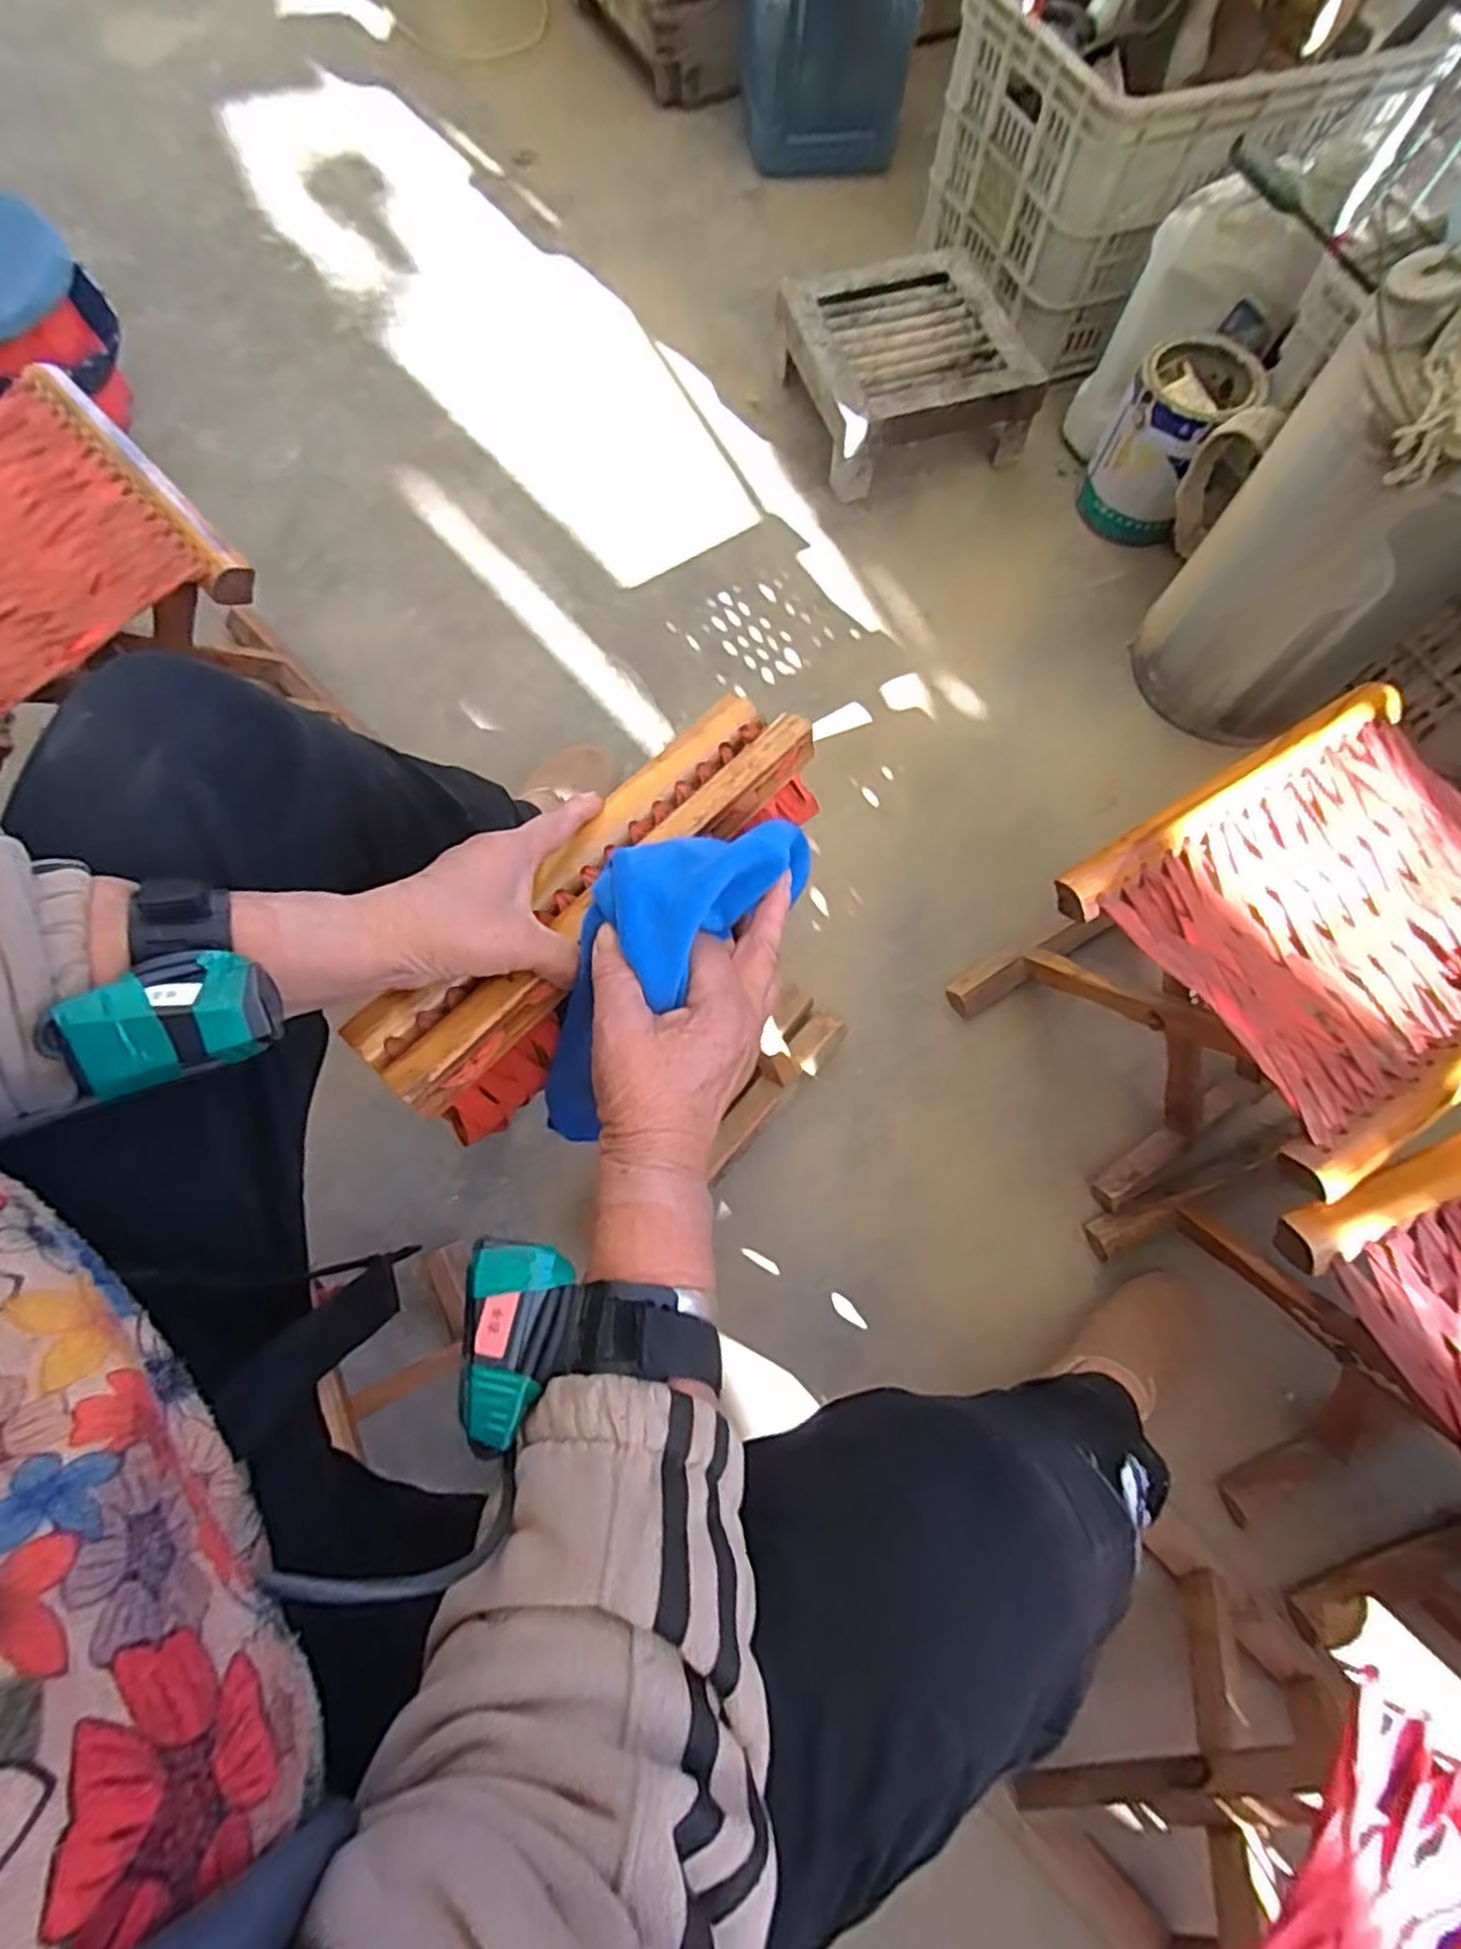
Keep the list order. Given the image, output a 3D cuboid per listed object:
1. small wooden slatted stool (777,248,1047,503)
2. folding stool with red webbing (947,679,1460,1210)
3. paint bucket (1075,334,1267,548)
[{"bbox_3d":[0.224,-0.790,1.014,0.273,0.106,0.270,-17,74,-7],"label":"small wooden slatted stool"},{"bbox_3d":[0.420,0.002,0.661,0.303,0.293,0.259,-29,76,-10],"label":"folding stool with red webbing"},{"bbox_3d":[0.535,-0.649,0.944,0.140,0.164,0.175,40,76,10],"label":"paint bucket"}]

